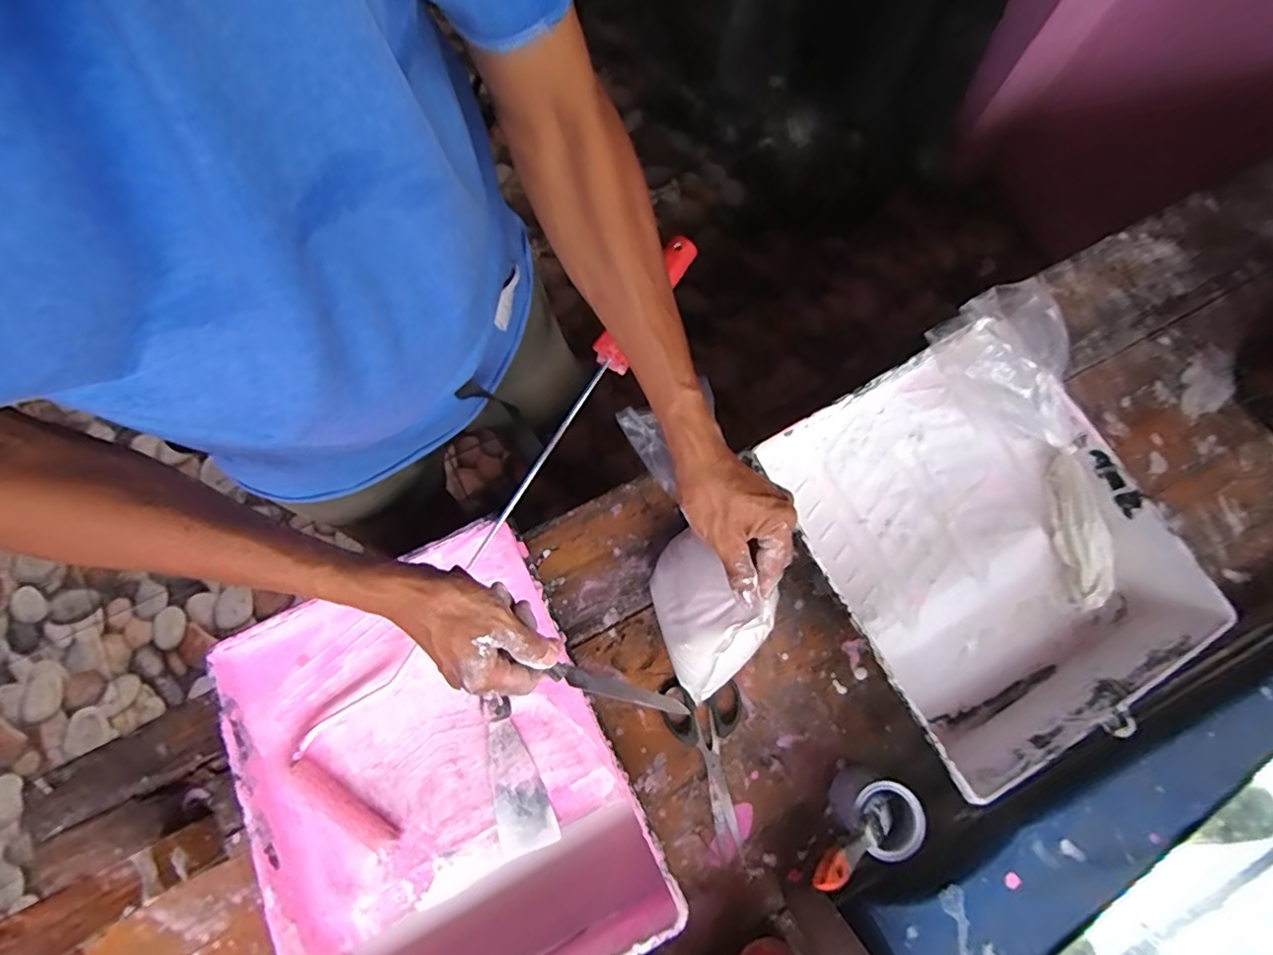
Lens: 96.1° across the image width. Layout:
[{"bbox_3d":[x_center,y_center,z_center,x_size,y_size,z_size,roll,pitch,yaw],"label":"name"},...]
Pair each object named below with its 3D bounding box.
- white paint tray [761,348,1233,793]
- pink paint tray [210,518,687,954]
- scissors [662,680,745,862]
[{"bbox_3d":[0.312,0.060,0.536,0.296,0.081,0.346,-30,79,-9],"label":"white paint tray"},{"bbox_3d":[-0.165,0.247,0.476,0.270,0.084,0.352,-27,78,-8],"label":"pink paint tray"},{"bbox_3d":[0.067,0.260,0.515,0.072,0.013,0.147,-6,76,-3],"label":"scissors"}]

